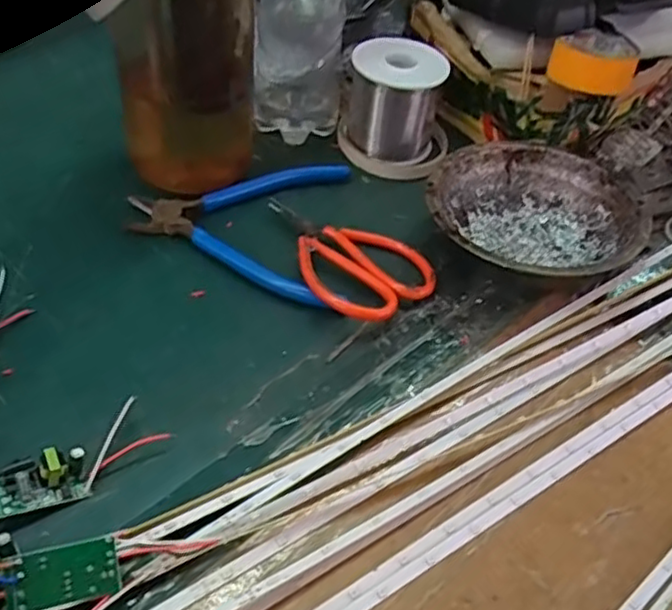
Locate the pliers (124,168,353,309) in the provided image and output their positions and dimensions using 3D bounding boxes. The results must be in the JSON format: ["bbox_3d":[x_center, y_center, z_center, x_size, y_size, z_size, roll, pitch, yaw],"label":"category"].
[{"bbox_3d":[-0.058,-0.050,0.413,0.130,0.019,0.126,4,46,-3],"label":"pliers"}]

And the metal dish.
[{"bbox_3d":[0.117,-0.050,0.416,0.122,0.040,0.120,4,46,-4],"label":"metal dish"}]

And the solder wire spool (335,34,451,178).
[{"bbox_3d":[0.043,-0.139,0.473,0.078,0.061,0.069,11,46,3],"label":"solder wire spool"}]

